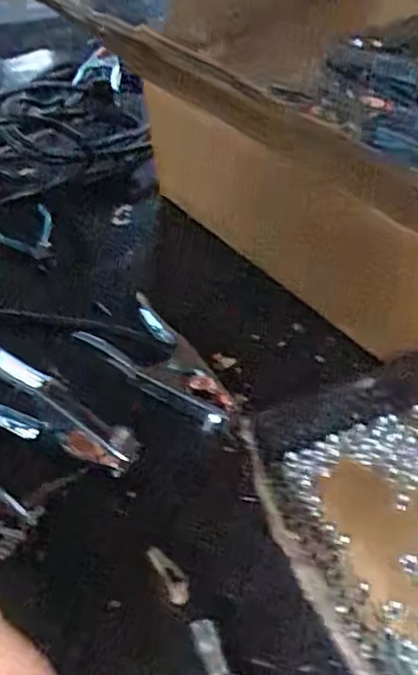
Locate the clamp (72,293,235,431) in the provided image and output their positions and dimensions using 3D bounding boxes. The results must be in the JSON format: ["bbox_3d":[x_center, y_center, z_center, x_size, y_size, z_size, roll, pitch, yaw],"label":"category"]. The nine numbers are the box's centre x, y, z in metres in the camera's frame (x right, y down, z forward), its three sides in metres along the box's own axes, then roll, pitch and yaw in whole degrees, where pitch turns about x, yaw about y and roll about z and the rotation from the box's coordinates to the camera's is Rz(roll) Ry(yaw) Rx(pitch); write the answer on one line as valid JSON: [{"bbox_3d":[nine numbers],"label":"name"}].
[{"bbox_3d":[-0.033,0.019,0.552,0.158,0.026,0.078,29,56,29],"label":"clamp"}]

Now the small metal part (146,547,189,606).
[{"bbox_3d":[-0.028,0.166,0.437,0.016,0.004,0.046,-26,49,-17],"label":"small metal part"}]

